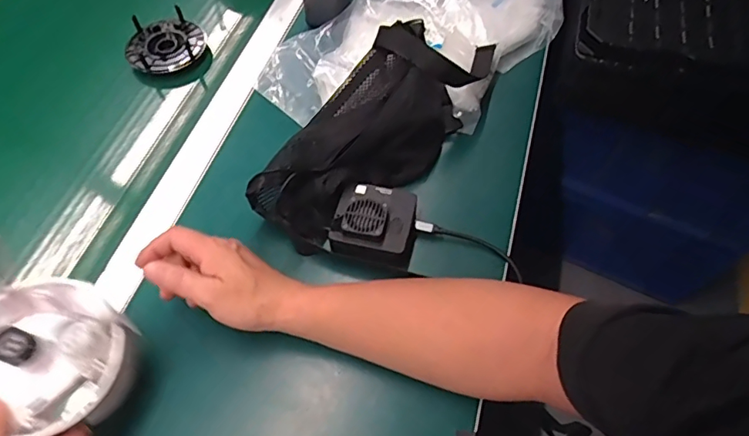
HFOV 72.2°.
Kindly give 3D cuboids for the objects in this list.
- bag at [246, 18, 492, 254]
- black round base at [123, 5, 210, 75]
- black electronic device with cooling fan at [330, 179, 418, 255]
[{"bbox_3d":[0.008,-0.109,0.554,0.327,0.100,0.120,-39,68,-20],"label":"bag"},{"bbox_3d":[-0.271,-0.224,0.669,0.098,0.039,0.088,-27,64,-15],"label":"black round base"},{"bbox_3d":[0.001,0.000,0.518,0.076,0.041,0.072,14,61,7],"label":"black electronic device with cooling fan"}]

